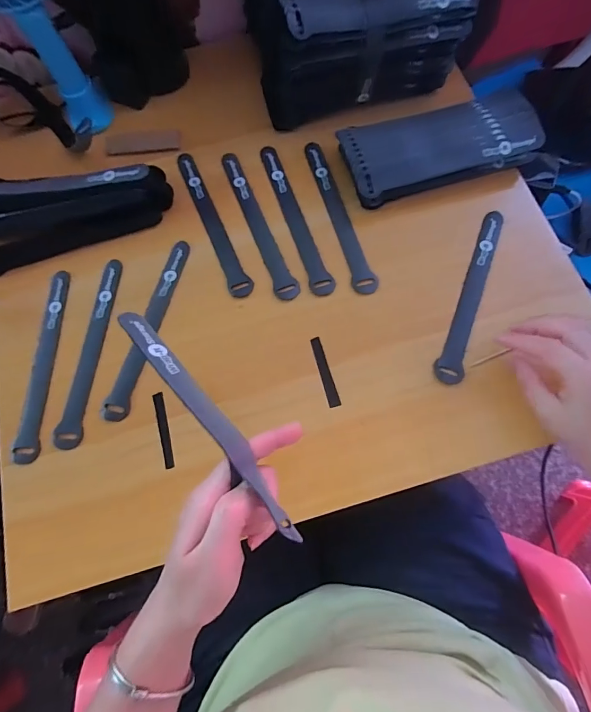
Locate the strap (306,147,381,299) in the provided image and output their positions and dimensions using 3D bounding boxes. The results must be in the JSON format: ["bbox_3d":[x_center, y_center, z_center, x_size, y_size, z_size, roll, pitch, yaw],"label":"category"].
[{"bbox_3d":[0.046,-0.162,0.451,0.025,0.004,0.210,-17,71,-4],"label":"strap"}]

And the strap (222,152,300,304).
[{"bbox_3d":[-0.043,-0.153,0.451,0.024,0.004,0.208,-21,71,-6],"label":"strap"}]

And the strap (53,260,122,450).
[{"bbox_3d":[-0.210,-0.008,0.411,0.024,0.004,0.200,3,70,3],"label":"strap"}]

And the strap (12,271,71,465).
[{"bbox_3d":[-0.256,0.005,0.411,0.023,0.004,0.200,1,72,-1],"label":"strap"}]

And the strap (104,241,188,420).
[{"bbox_3d":[-0.149,-0.031,0.419,0.024,0.006,0.201,16,73,5],"label":"strap"}]

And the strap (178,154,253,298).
[{"bbox_3d":[-0.094,-0.155,0.456,0.025,0.004,0.210,-21,70,-7],"label":"strap"}]

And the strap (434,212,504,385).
[{"bbox_3d":[0.177,-0.065,0.402,0.023,0.005,0.199,20,72,8],"label":"strap"}]

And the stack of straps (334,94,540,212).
[{"bbox_3d":[0.160,-0.233,0.447,0.223,0.040,0.096,-19,73,-3],"label":"stack of straps"}]

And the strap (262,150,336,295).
[{"bbox_3d":[-0.001,-0.160,0.450,0.025,0.005,0.211,-17,71,-4],"label":"strap"}]

